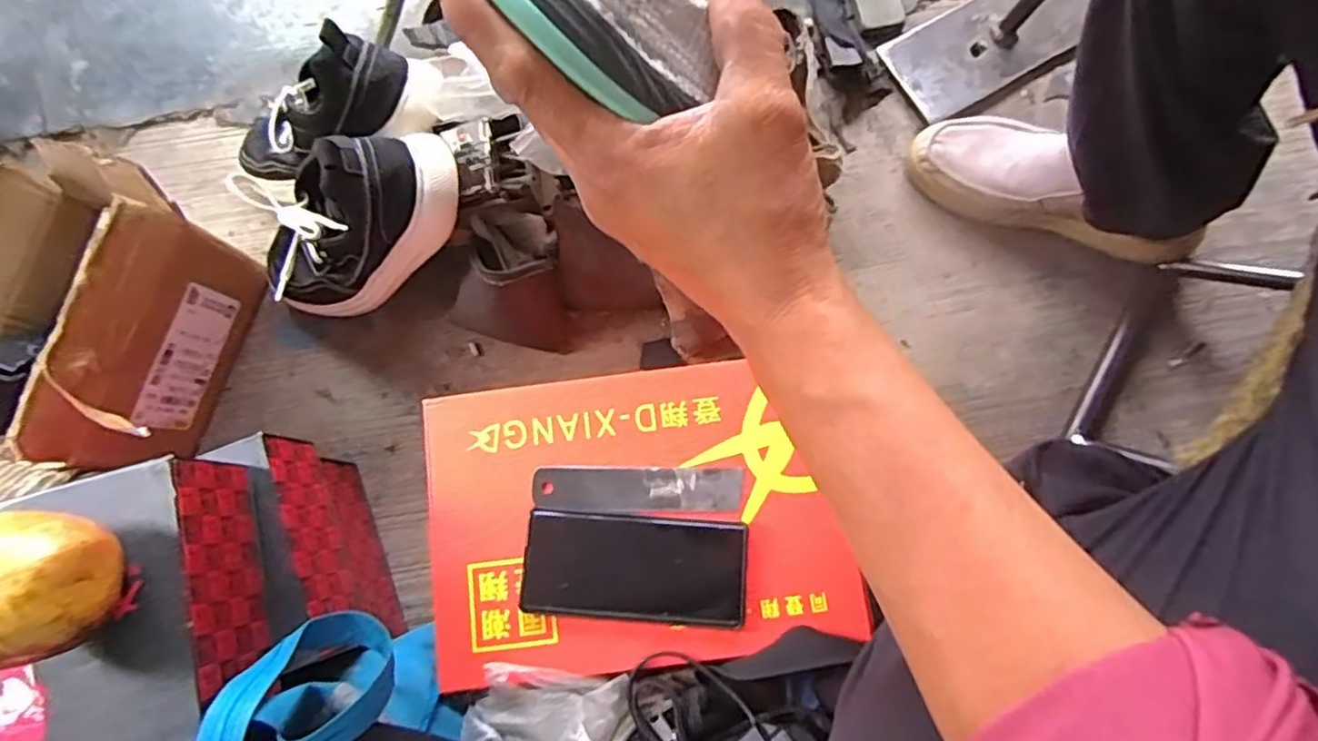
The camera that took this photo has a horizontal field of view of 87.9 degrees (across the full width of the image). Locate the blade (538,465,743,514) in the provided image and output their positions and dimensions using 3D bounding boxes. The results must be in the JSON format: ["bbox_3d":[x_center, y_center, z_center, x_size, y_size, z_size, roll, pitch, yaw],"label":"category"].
[{"bbox_3d":[-0.016,0.092,0.531,0.160,0.004,0.034,0,75,-1],"label":"blade"}]

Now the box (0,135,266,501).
[{"bbox_3d":[-0.472,-0.023,0.590,0.143,0.199,0.263,10,79,3],"label":"box"}]

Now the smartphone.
[{"bbox_3d":[-0.018,0.147,0.515,0.163,0.012,0.078,4,79,2],"label":"smartphone"}]

